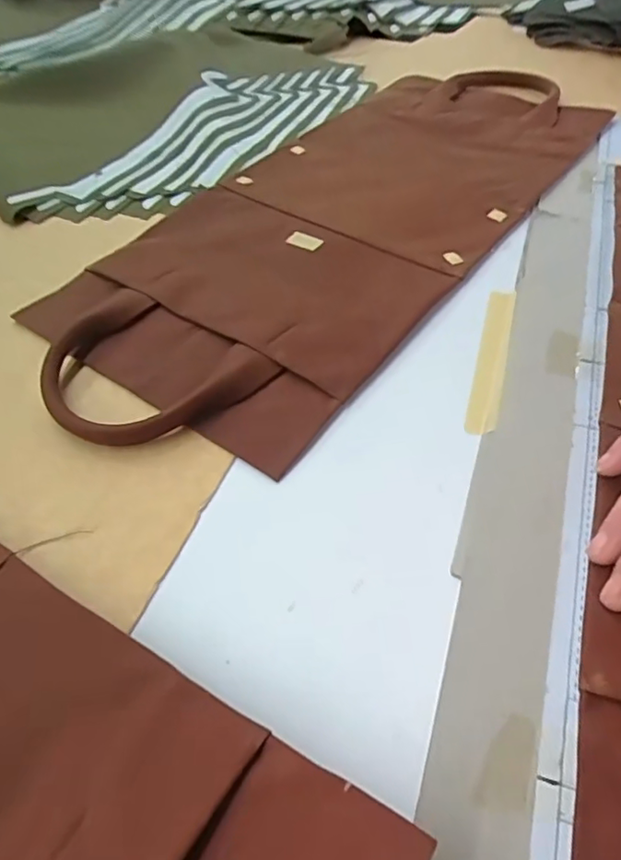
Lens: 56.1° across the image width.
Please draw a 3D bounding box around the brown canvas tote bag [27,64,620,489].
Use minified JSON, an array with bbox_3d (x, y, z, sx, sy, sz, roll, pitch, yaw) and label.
[{"bbox_3d":[0.037,-0.186,0.472,0.225,0.015,0.560,29,57,25],"label":"brown canvas tote bag"}]

